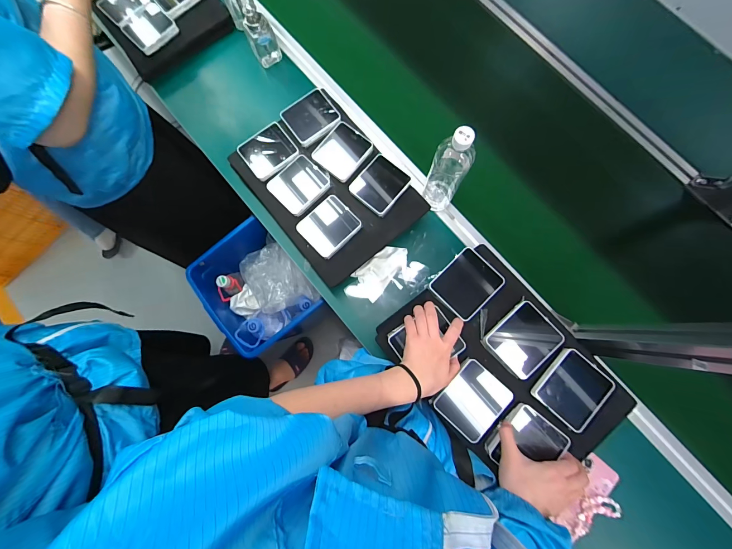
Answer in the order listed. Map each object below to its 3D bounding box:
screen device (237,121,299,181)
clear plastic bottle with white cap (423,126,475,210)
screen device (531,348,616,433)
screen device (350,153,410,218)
[{"bbox_3d":[-0.196,-0.246,0.621,0.098,0.019,0.087,-38,82,-5],"label":"screen device"},{"bbox_3d":[0.151,-0.187,0.571,0.064,0.236,0.059,42,83,7],"label":"clear plastic bottle with white cap"},{"bbox_3d":[0.317,0.175,0.471,0.098,0.011,0.090,-44,83,-6],"label":"screen device"},{"bbox_3d":[0.026,-0.173,0.599,0.086,0.010,0.098,39,83,7],"label":"screen device"}]

